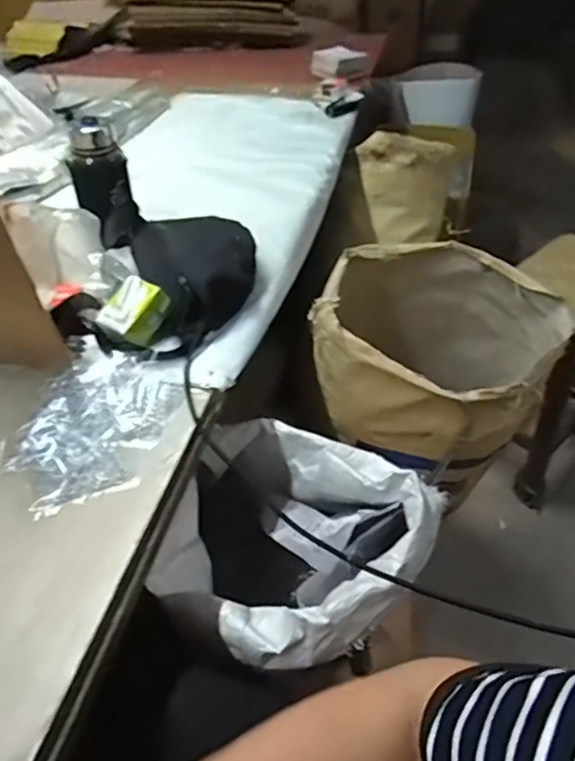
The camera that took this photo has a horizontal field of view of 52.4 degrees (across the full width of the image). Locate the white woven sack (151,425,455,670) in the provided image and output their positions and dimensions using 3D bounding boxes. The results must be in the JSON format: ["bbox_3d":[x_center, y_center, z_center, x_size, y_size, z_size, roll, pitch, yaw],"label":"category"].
[{"bbox_3d":[0.001,0.195,0.681,0.298,0.219,0.288,16,44,22],"label":"white woven sack"}]

